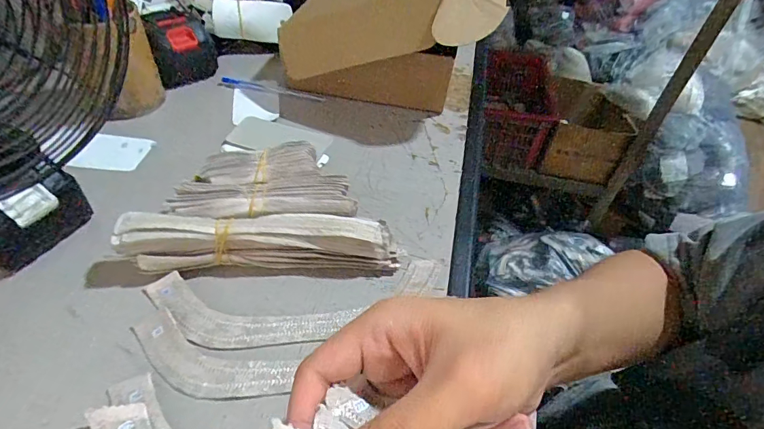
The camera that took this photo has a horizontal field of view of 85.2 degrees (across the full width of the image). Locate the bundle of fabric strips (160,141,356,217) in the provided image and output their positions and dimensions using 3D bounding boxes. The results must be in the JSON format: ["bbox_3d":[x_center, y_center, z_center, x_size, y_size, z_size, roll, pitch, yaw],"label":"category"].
[{"bbox_3d":[-0.100,-0.022,0.364,0.141,0.032,0.092,-1,44,-8],"label":"bundle of fabric strips"}]

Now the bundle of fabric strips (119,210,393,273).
[{"bbox_3d":[-0.089,0.023,0.318,0.197,0.039,0.030,-3,45,-5],"label":"bundle of fabric strips"}]

